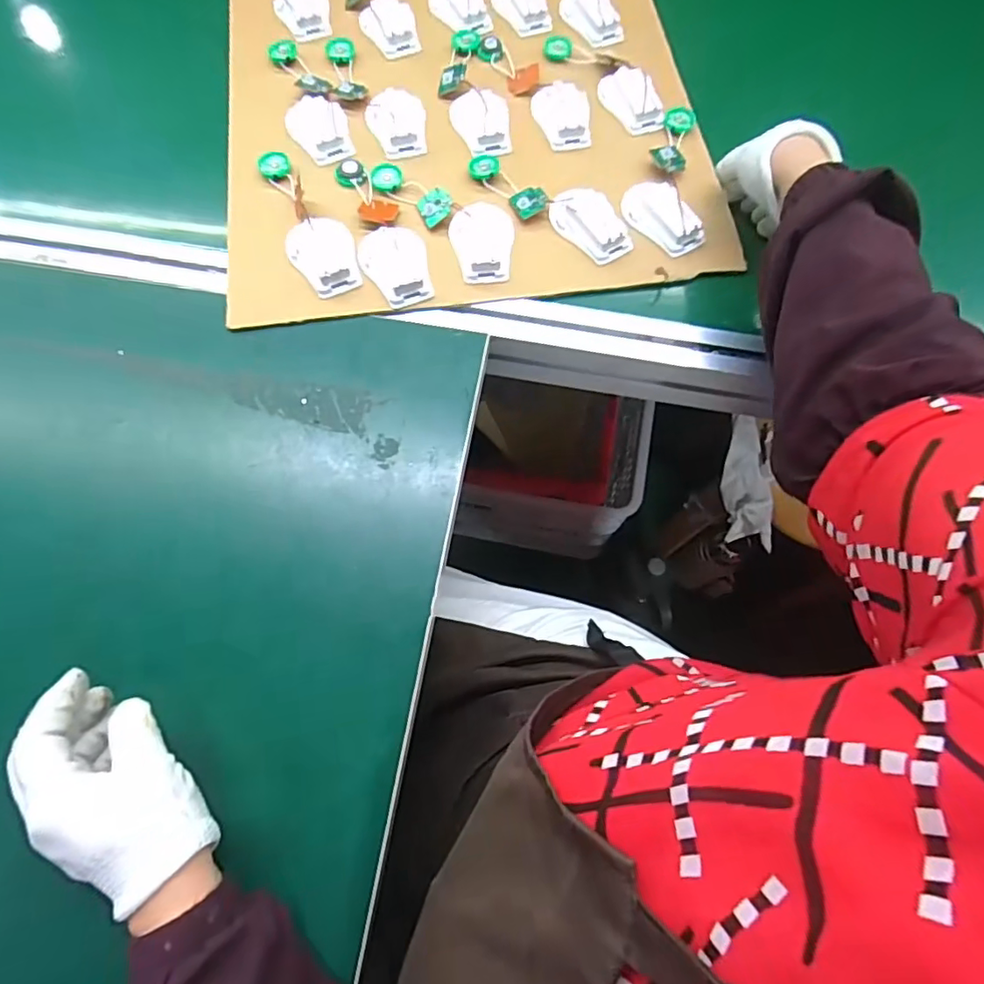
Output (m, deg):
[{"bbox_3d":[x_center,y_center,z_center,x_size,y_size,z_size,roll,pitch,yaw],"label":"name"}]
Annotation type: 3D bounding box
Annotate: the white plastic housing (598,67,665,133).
[{"bbox_3d":[0.133,-0.373,0.538,0.041,0.015,0.078,-25,74,-10],"label":"white plastic housing"}]

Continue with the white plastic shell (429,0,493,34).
[{"bbox_3d":[-0.032,-0.481,0.566,0.046,0.017,0.069,-33,75,-12],"label":"white plastic shell"}]

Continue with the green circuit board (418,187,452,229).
[{"bbox_3d":[-0.049,-0.248,0.494,0.029,0.005,0.033,-21,73,-9],"label":"green circuit board"}]

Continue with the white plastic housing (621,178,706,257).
[{"bbox_3d":[0.147,-0.241,0.494,0.046,0.014,0.076,-30,74,-11],"label":"white plastic housing"}]

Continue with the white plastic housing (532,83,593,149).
[{"bbox_3d":[0.066,-0.355,0.535,0.053,0.012,0.071,0,71,-2],"label":"white plastic housing"}]

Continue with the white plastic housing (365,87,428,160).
[{"bbox_3d":[-0.087,-0.337,0.516,0.052,0.020,0.061,-9,71,-5],"label":"white plastic housing"}]

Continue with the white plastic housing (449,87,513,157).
[{"bbox_3d":[-0.010,-0.341,0.523,0.054,0.019,0.068,-4,71,-3],"label":"white plastic housing"}]

